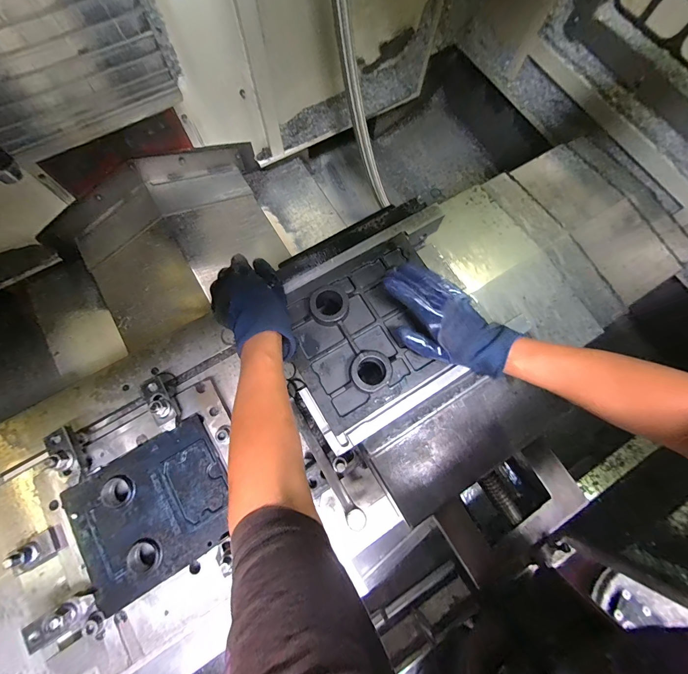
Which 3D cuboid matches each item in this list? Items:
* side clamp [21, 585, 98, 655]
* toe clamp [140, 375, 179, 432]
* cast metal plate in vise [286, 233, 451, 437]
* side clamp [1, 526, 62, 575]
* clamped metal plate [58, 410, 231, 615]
[{"bbox_3d":[-0.431,0.428,0.477,0.097,0.039,0.041,-29,77,-9],"label":"side clamp"},{"bbox_3d":[-0.325,0.116,0.563,0.036,0.042,0.101,-35,78,-10],"label":"toe clamp"},{"bbox_3d":[0.040,-0.018,0.458,0.241,0.025,0.208,-30,78,-9],"label":"cast metal plate in vise"},{"bbox_3d":[-0.512,0.352,0.517,0.074,0.040,0.044,-31,78,-10],"label":"side clamp"},{"bbox_3d":[-0.320,0.287,0.537,0.249,0.020,0.207,-30,77,-9],"label":"clamped metal plate"}]

